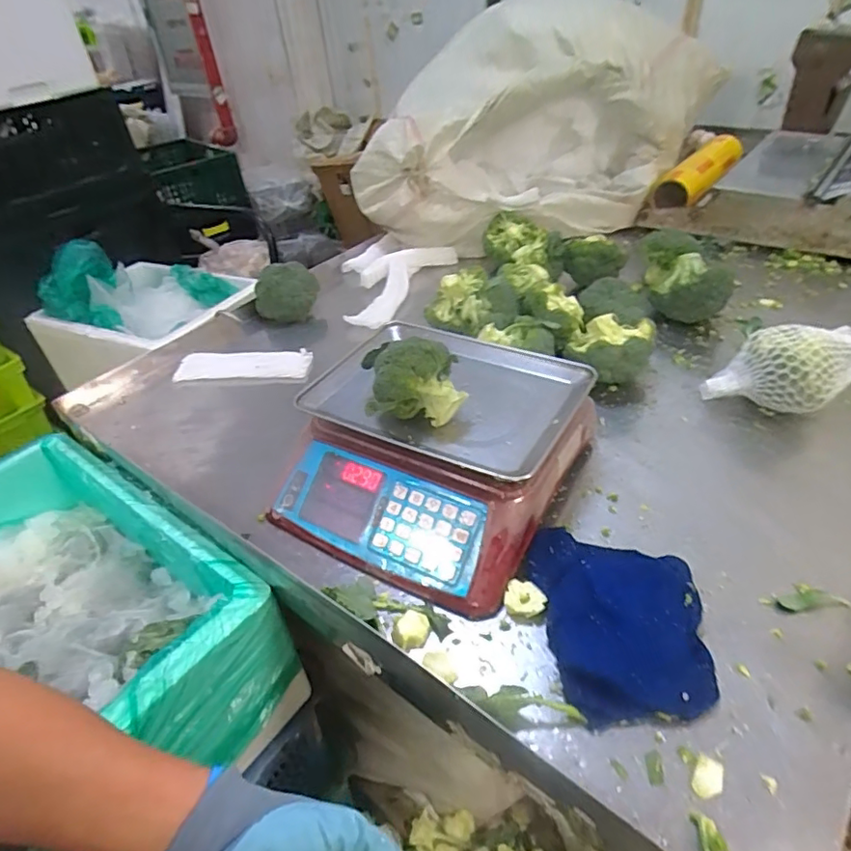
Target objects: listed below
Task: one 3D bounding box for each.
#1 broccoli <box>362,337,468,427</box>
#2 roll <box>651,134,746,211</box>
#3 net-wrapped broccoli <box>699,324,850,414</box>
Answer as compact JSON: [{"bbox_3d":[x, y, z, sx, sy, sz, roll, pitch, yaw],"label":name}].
[{"bbox_3d":[-0.017,-0.062,0.679,0.116,0.084,0.111,-5,39,1],"label":"broccoli"},{"bbox_3d":[0.684,-0.618,1.350,0.084,0.067,0.446,23,47,32],"label":"roll"},{"bbox_3d":[0.498,-0.072,0.771,0.200,0.101,0.116,-11,39,-6],"label":"net-wrapped broccoli"}]

